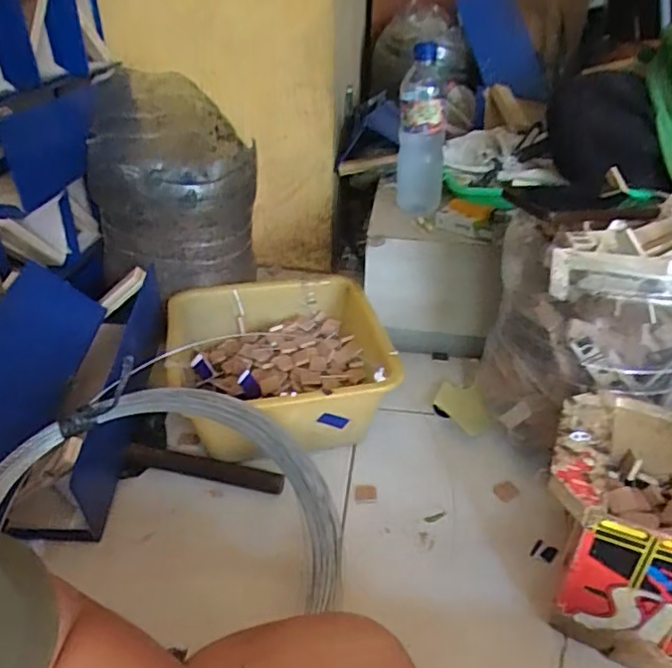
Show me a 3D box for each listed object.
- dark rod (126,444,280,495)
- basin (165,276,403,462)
[{"bbox_3d":[-0.159,0.164,0.694,0.195,0.022,0.025,8,35,11],"label":"dark rod"},{"bbox_3d":[-0.067,0.057,0.755,0.268,0.134,0.290,0,34,0],"label":"basin"}]

